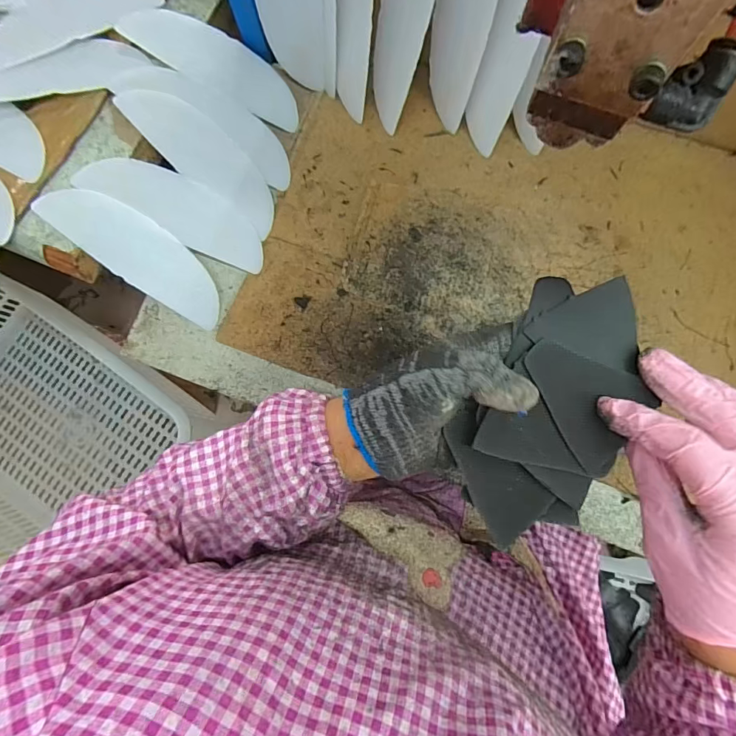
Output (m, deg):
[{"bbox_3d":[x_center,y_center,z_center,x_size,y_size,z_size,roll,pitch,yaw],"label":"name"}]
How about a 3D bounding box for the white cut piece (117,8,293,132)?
[{"bbox_3d":[-0.164,-0.338,0.481,0.194,0.010,0.066,26,82,-12],"label":"white cut piece"}]

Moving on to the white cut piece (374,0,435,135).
[{"bbox_3d":[0.036,-0.347,0.430,0.049,0.189,0.011,22,41,5],"label":"white cut piece"}]

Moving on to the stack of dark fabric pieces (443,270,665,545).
[{"bbox_3d":[0.105,0.023,0.253,0.082,0.015,0.154,25,87,6],"label":"stack of dark fabric pieces"}]

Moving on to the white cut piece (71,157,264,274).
[{"bbox_3d":[-0.198,-0.170,0.463,0.195,0.013,0.063,29,76,-11],"label":"white cut piece"}]

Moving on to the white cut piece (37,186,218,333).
[{"bbox_3d":[-0.236,-0.121,0.451,0.197,0.018,0.064,36,81,-13],"label":"white cut piece"}]

